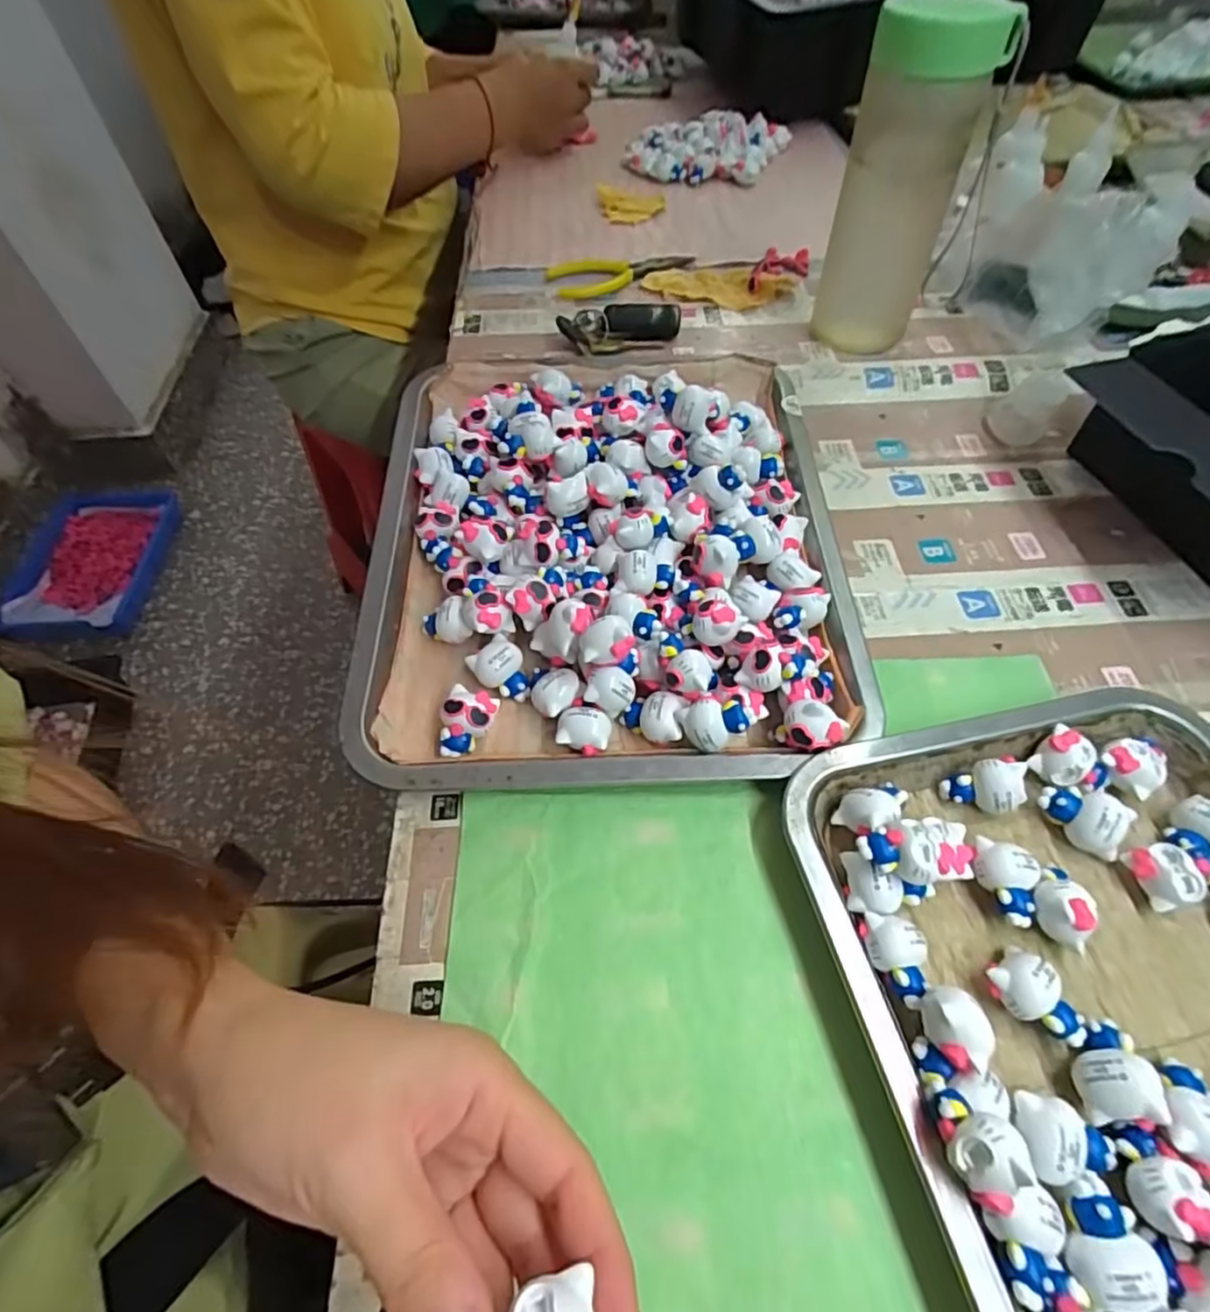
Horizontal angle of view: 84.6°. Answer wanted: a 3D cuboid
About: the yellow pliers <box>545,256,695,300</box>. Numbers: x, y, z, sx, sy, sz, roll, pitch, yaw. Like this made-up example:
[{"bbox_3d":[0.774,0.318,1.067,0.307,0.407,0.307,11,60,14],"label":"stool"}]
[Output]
[{"bbox_3d":[0.014,-0.315,0.550,0.118,0.014,0.045,-6,55,-3],"label":"yellow pliers"}]

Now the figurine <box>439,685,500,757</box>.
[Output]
[{"bbox_3d":[-0.068,0.033,0.324,0.023,0.021,0.032,13,56,9],"label":"figurine"}]

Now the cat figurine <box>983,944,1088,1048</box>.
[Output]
[{"bbox_3d":[0.162,0.132,0.252,0.021,0.021,0.036,-26,59,-16],"label":"cat figurine"}]

